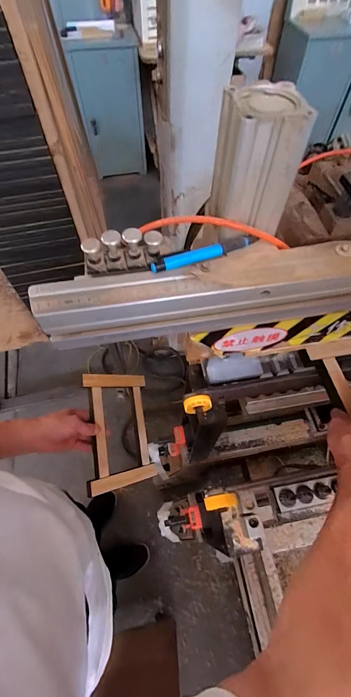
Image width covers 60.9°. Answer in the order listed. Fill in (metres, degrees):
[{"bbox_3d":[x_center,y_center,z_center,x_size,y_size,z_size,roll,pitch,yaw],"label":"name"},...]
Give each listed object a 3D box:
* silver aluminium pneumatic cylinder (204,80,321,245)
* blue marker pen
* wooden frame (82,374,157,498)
[{"bbox_3d":[0.075,-0.176,0.296,0.076,0.117,0.065,1,60,0],"label":"silver aluminium pneumatic cylinder"},{"bbox_3d":[0.033,-0.103,0.322,0.123,0.012,0.012,-22,62,-12],"label":"blue marker pen"},{"bbox_3d":[-0.125,0.179,0.671,0.029,0.183,0.239,-18,74,35],"label":"wooden frame"}]

